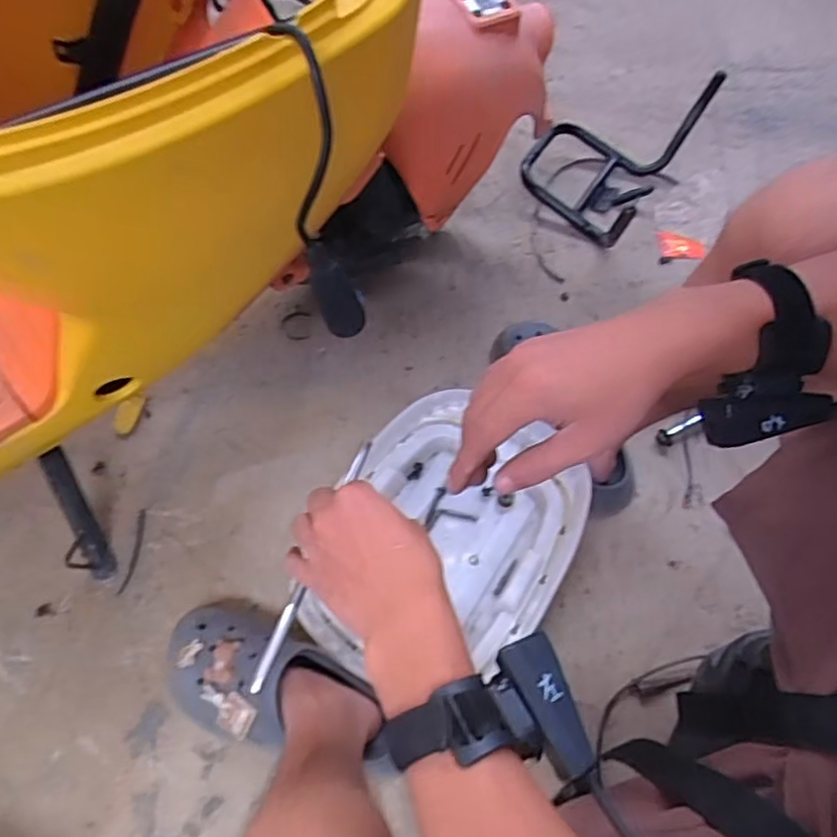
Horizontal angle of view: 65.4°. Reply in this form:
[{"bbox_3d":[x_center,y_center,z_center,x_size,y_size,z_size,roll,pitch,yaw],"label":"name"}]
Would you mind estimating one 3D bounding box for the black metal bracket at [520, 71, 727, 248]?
[{"bbox_3d":[0.289,-0.419,1.031,0.216,0.136,0.342,30,65,15],"label":"black metal bracket"}]

